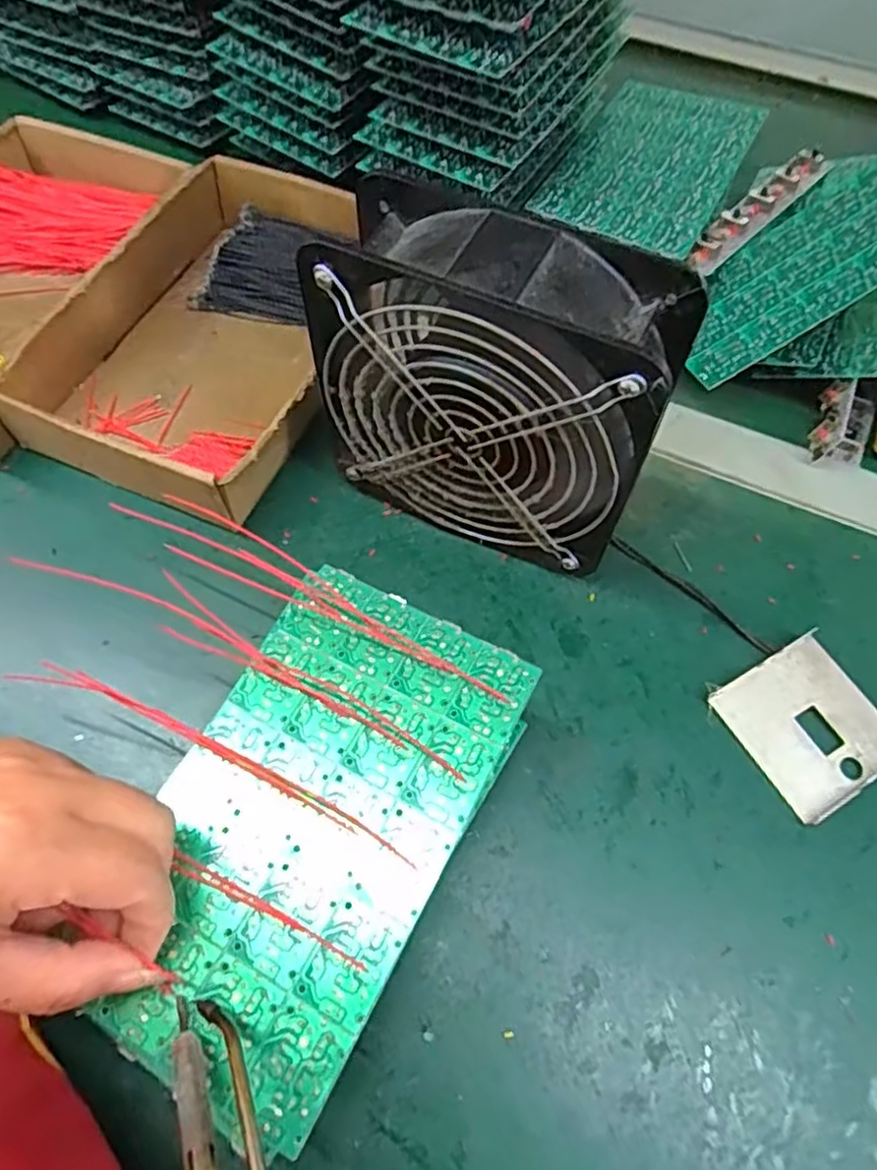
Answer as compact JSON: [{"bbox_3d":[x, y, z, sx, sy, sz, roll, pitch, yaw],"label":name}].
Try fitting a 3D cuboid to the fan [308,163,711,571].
[{"bbox_3d":[0.023,-0.084,0.326,0.146,0.151,0.059,23,64,11],"label":"fan"}]

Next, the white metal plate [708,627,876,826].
[{"bbox_3d":[0.173,0.065,0.330,0.065,0.009,0.068,-27,66,-15],"label":"white metal plate"}]

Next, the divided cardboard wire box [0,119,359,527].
[{"bbox_3d":[-0.199,-0.177,0.429,0.296,0.043,0.246,16,62,7],"label":"divided cardboard wire box"}]

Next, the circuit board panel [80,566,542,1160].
[{"bbox_3d":[-0.045,0.082,0.258,0.105,0.004,0.174,26,64,12],"label":"circuit board panel"}]

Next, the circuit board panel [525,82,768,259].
[{"bbox_3d":[0.139,-0.277,0.463,0.106,0.007,0.179,25,64,11],"label":"circuit board panel"}]

